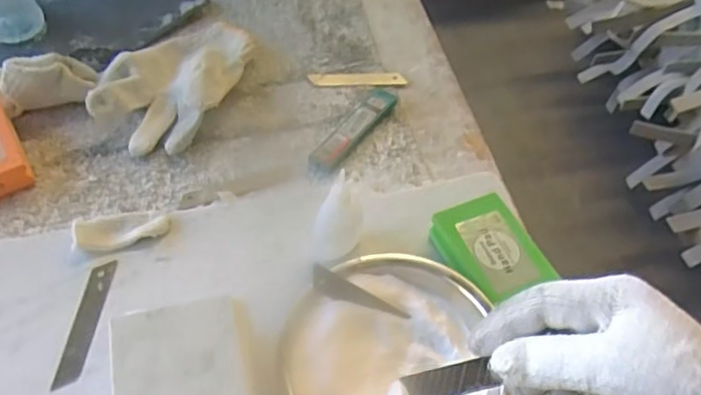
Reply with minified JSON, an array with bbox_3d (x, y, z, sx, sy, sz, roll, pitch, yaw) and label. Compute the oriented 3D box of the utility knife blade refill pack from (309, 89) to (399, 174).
[{"bbox_3d":[0.002,-0.064,0.588,0.028,0.011,0.121,29,57,21],"label":"utility knife blade refill pack"}]

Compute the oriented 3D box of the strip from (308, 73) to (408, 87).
[{"bbox_3d":[0.008,-0.121,0.636,0.098,0.005,0.019,-1,52,-3],"label":"strip"}]

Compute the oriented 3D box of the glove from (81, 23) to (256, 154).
[{"bbox_3d":[-0.170,-0.122,0.604,0.118,0.042,0.184,11,52,8],"label":"glove"}]

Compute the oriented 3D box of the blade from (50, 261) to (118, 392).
[{"bbox_3d":[-0.198,0.093,0.458,0.020,0.004,0.101,2,52,2],"label":"blade"}]

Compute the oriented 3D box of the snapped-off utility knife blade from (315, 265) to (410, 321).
[{"bbox_3d":[0.007,0.070,0.431,0.075,0.005,0.016,26,86,-12],"label":"snapped-off utility knife blade"}]

